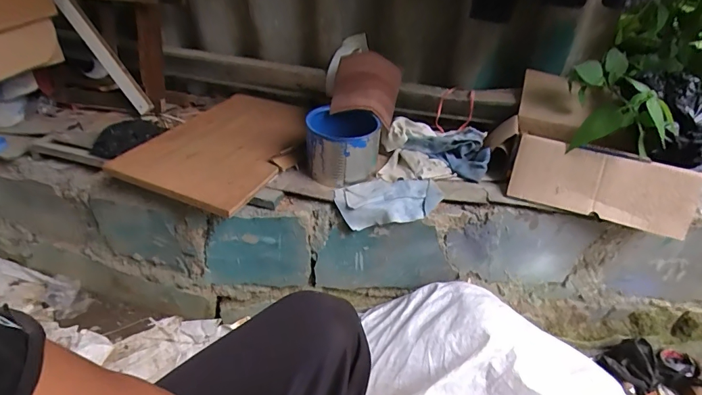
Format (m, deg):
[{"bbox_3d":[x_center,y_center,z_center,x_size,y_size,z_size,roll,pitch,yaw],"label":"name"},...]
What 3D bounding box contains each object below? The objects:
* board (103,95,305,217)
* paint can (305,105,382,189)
[{"bbox_3d":[-0.272,-0.130,0.931,0.291,0.032,0.457,19,38,13],"label":"board"},{"bbox_3d":[-0.016,-0.116,0.874,0.148,0.120,0.148,1,36,-1],"label":"paint can"}]

